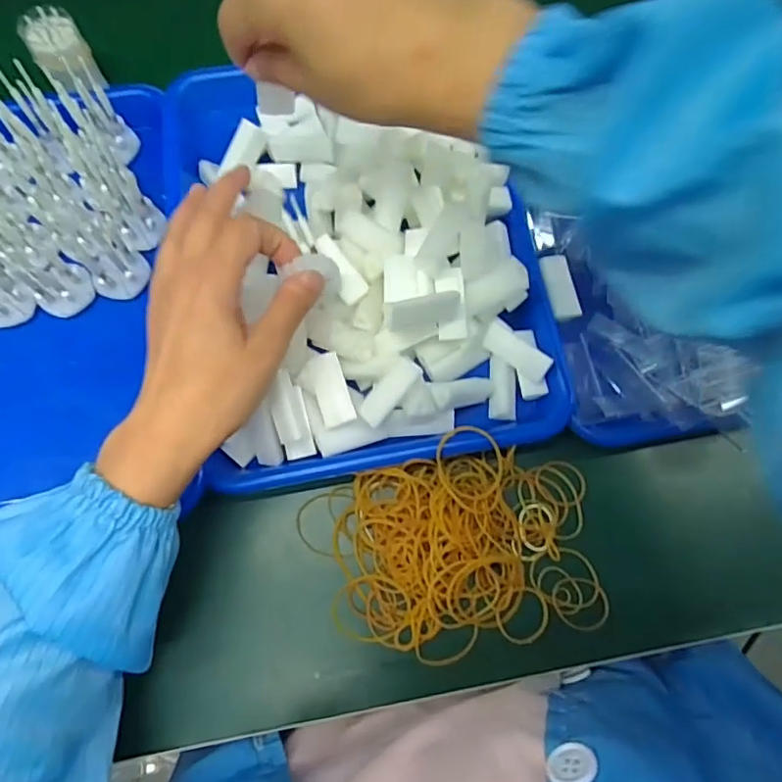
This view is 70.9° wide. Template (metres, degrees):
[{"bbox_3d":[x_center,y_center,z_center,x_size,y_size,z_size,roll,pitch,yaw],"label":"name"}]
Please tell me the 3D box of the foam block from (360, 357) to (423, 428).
[{"bbox_3d":[-0.001,0.001,0.338,0.017,0.006,0.046,41,103,11],"label":"foam block"}]

